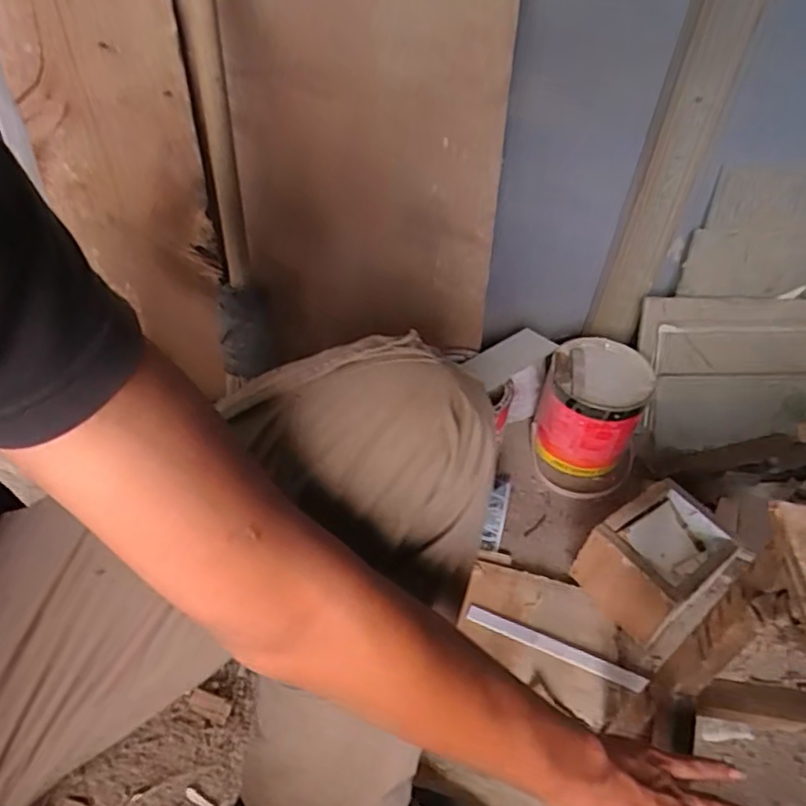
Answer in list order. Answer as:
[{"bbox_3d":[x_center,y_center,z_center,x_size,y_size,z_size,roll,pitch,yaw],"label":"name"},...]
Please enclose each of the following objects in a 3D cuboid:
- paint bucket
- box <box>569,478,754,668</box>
[{"bbox_3d":[0.288,0.022,0.934,0.160,0.159,0.178,22,45,16],"label":"paint bucket"},{"bbox_3d":[0.326,0.198,0.778,0.163,0.099,0.125,-23,50,-28],"label":"box"}]

